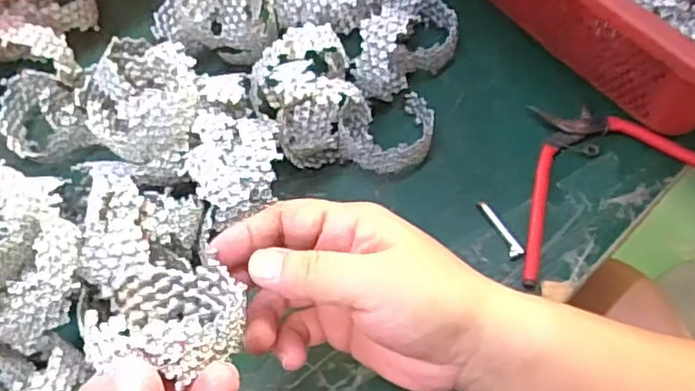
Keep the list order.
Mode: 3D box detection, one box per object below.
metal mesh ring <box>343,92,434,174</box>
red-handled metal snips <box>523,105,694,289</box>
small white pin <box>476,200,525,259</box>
[{"bbox_3d":[0.027,-0.043,0.399,0.059,0.031,0.057,-1,60,2],"label":"metal mesh ring"},{"bbox_3d":[0.169,-0.018,0.390,0.166,0.010,0.110,-18,61,-7],"label":"red-handled metal snips"},{"bbox_3d":[0.095,0.020,0.371,0.008,0.004,0.041,-22,61,-10],"label":"small white pin"}]

